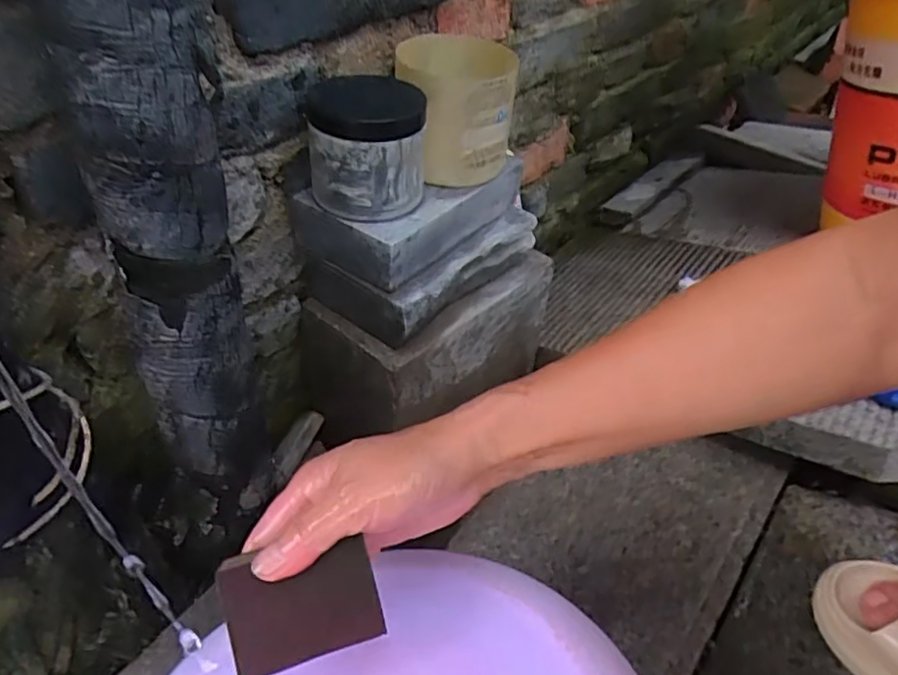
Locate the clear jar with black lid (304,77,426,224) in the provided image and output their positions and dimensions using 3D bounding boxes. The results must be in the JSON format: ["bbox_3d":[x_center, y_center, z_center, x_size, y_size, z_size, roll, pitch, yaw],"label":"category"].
[{"bbox_3d":[-0.064,-0.151,0.501,0.089,0.082,0.089,-6,41,-3],"label":"clear jar with black lid"}]

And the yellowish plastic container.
[{"bbox_3d":[0.008,-0.195,0.544,0.098,0.104,0.082,-1,41,2],"label":"yellowish plastic container"}]

